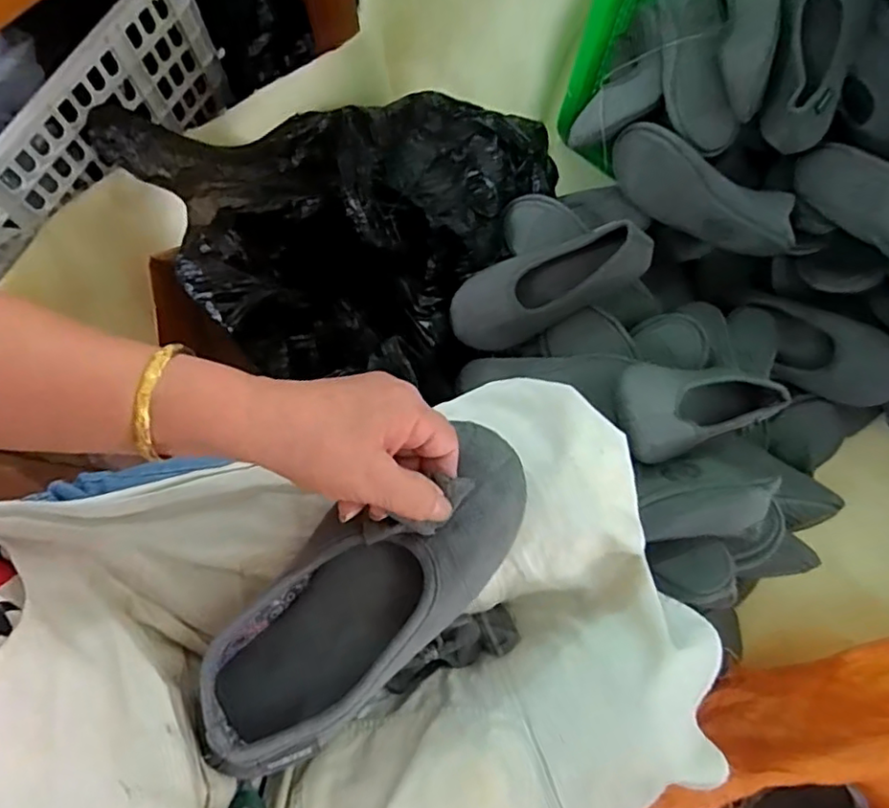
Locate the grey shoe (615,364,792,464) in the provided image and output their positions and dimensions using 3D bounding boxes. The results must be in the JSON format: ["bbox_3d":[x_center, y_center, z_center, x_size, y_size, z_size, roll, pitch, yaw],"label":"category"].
[{"bbox_3d":[0.255,-0.001,0.609,0.220,0.059,0.093,-7,77,-36],"label":"grey shoe"}]

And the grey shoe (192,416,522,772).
[{"bbox_3d":[-0.041,0.105,0.344,0.217,0.058,0.088,-40,82,-5],"label":"grey shoe"}]

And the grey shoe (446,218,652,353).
[{"bbox_3d":[0.120,-0.141,0.709,0.241,0.058,0.095,-24,80,9],"label":"grey shoe"}]

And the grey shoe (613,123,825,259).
[{"bbox_3d":[0.314,-0.248,0.732,0.239,0.098,0.060,27,79,4],"label":"grey shoe"}]

